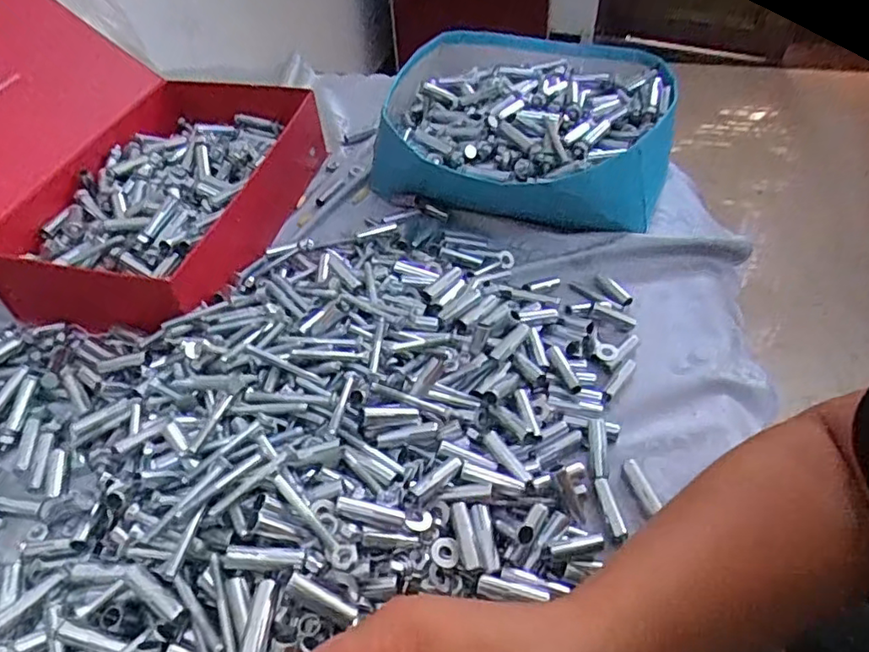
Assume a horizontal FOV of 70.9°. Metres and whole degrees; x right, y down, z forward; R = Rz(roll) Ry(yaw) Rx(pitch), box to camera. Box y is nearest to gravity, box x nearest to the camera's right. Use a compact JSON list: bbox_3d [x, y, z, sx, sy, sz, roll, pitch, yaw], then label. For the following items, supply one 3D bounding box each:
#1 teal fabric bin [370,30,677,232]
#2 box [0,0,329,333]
[{"bbox_3d":[0.092,-0.202,0.619,0.265,0.086,0.248,12,49,13],"label":"teal fabric bin"},{"bbox_3d":[-0.337,-0.185,0.557,0.388,0.164,0.303,13,49,14],"label":"box"}]

